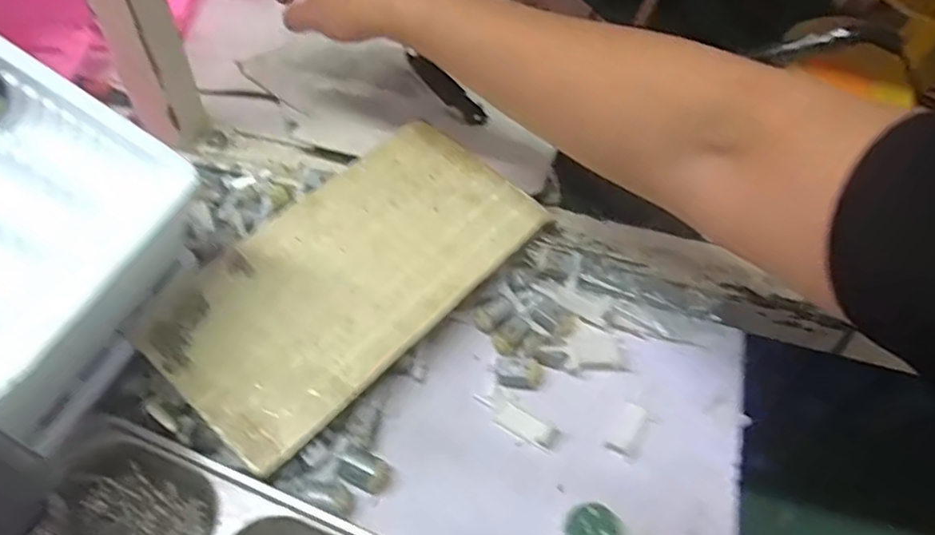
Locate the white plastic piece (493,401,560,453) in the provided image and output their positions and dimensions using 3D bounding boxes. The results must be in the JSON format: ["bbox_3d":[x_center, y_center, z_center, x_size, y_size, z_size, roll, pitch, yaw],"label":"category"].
[{"bbox_3d":[0.039,0.104,0.418,0.042,0.004,0.018,28,57,15],"label":"white plastic piece"}]

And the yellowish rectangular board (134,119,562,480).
[{"bbox_3d":[-0.076,-0.002,0.434,0.134,0.006,0.262,42,62,15],"label":"yellowish rectangular board"}]

